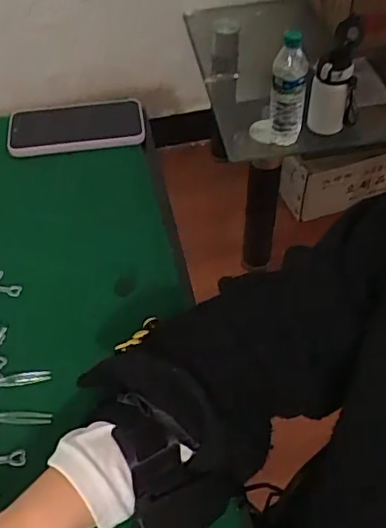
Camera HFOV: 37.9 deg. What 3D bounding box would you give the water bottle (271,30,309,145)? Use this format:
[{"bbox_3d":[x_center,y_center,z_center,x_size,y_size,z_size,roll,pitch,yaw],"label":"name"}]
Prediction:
[{"bbox_3d":[0.187,-0.342,1.098,0.068,0.226,0.068,9,51,10],"label":"water bottle"}]

